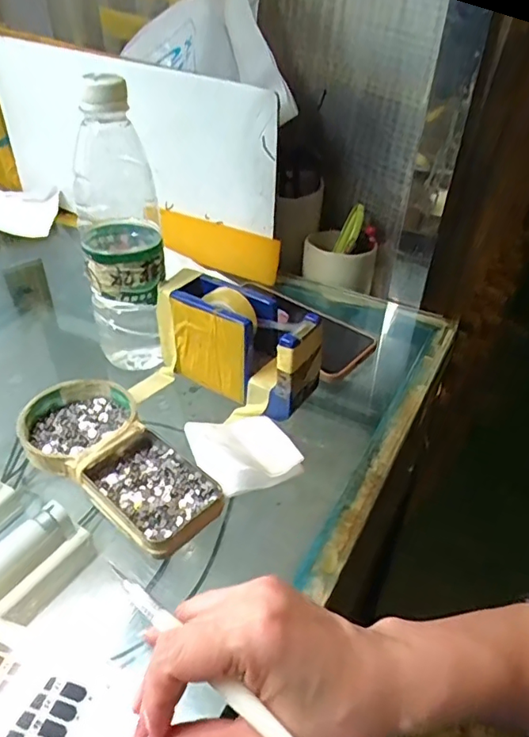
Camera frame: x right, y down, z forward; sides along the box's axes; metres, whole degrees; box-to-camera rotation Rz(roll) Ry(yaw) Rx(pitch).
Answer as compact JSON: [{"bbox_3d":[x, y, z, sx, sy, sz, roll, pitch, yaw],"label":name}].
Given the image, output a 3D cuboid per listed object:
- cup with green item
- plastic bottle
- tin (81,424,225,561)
[{"bbox_3d":[0.088,-0.136,0.610,0.083,0.079,0.077,7,39,8],"label":"cup with green item"},{"bbox_3d":[-0.114,-0.104,0.420,0.059,0.221,0.069,-12,40,-15],"label":"plastic bottle"},{"bbox_3d":[-0.075,0.080,0.358,0.092,0.016,0.066,30,48,33],"label":"tin"}]

